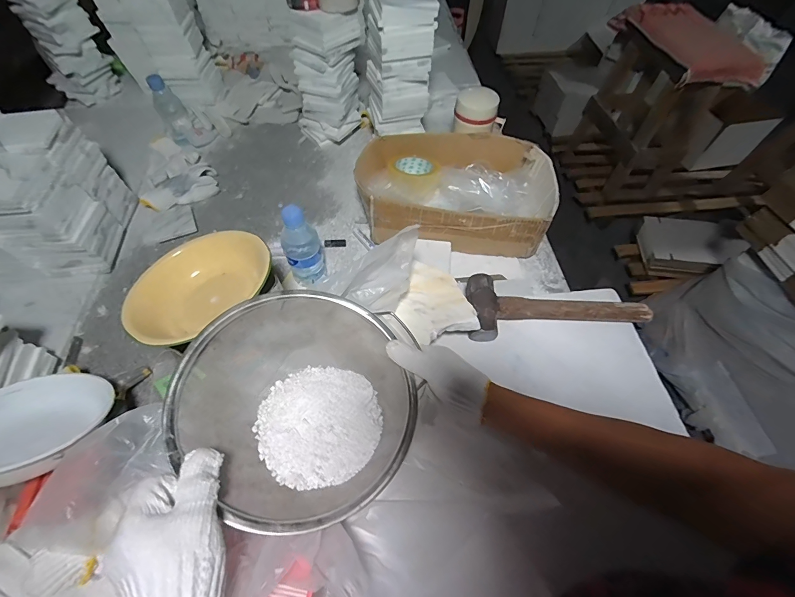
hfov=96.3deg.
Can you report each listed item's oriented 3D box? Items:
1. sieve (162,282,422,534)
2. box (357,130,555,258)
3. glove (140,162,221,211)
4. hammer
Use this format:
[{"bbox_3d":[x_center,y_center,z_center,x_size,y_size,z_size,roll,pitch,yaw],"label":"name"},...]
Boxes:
[{"bbox_3d":[-0.101,0.106,0.389,0.245,0.081,0.245,6,52,-8],"label":"sieve"},{"bbox_3d":[0.109,-0.221,0.725,0.368,0.110,0.246,7,55,4],"label":"box"},{"bbox_3d":[-0.465,-0.237,0.773,0.159,0.033,0.073,-38,64,-24],"label":"glove"},{"bbox_3d":[0.251,0.006,0.565,0.289,0.044,0.100,-3,55,-3],"label":"hammer"}]

